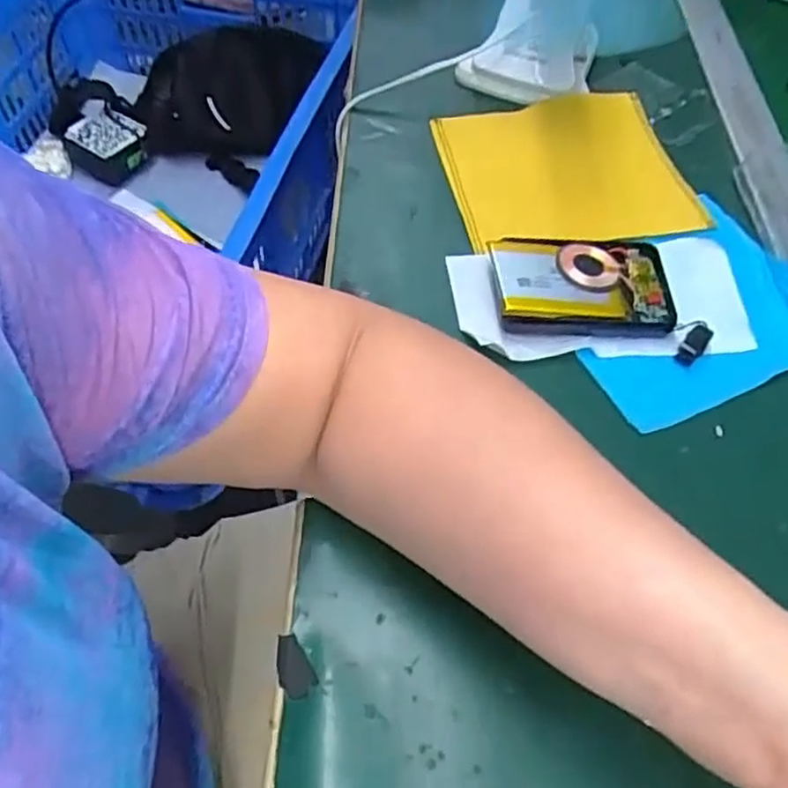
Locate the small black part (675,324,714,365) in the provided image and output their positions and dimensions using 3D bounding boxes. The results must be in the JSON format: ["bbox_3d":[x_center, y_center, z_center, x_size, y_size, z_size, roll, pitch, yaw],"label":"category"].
[{"bbox_3d":[0.180,-0.029,0.417,0.012,0.005,0.027,38,87,21],"label":"small black part"}]

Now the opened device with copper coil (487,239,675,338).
[{"bbox_3d":[0.118,-0.071,0.434,0.111,0.014,0.074,0,56,-1],"label":"opened device with copper coil"}]

